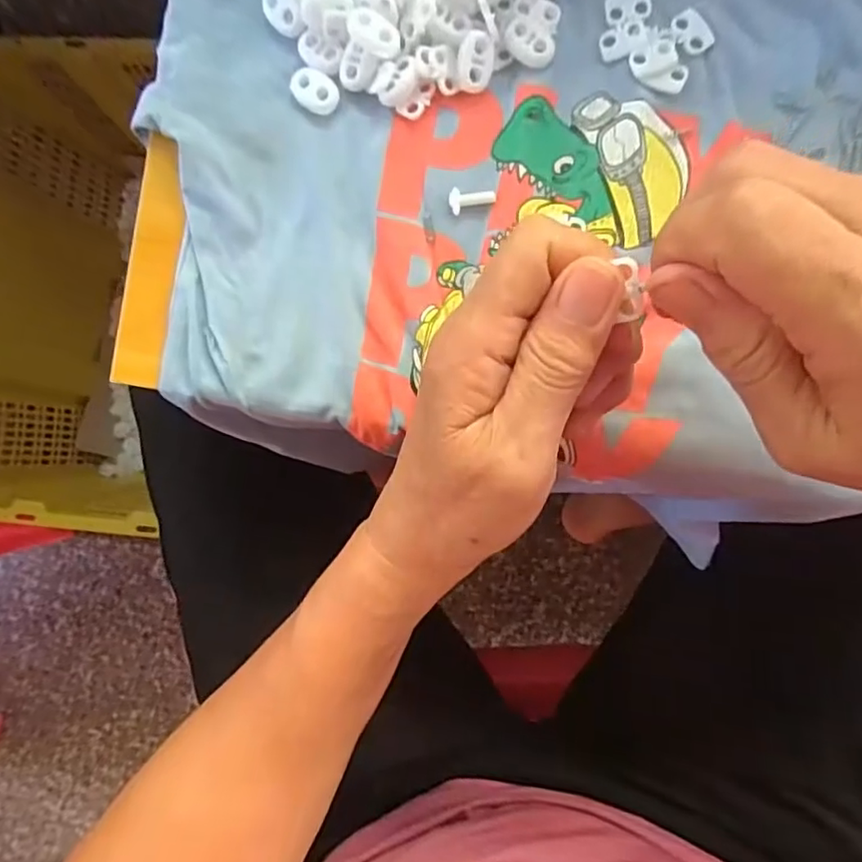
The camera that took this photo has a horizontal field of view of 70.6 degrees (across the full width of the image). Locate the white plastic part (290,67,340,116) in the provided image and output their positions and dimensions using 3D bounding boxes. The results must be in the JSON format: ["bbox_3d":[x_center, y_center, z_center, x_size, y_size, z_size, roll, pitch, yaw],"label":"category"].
[{"bbox_3d":[-0.050,-0.147,0.263,0.022,0.004,0.016,34,91,5],"label":"white plastic part"}]

